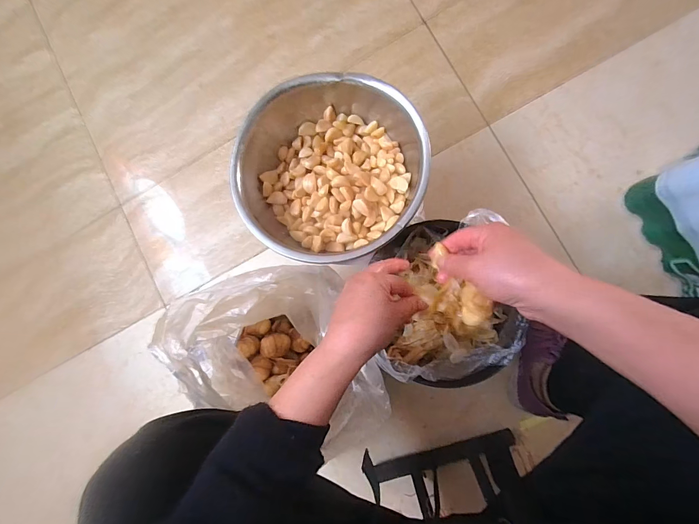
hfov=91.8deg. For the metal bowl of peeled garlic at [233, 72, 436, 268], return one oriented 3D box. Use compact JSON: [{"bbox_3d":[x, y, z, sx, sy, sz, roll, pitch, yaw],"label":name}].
[{"bbox_3d":[-0.026,-0.138,0.497,0.253,0.114,0.265,-1,87,9],"label":"metal bowl of peeled garlic"}]

